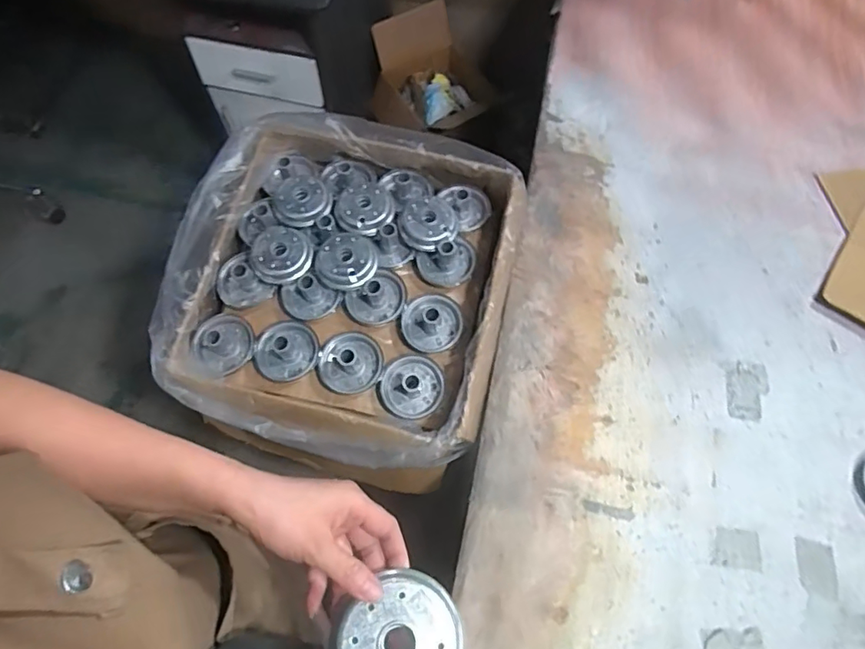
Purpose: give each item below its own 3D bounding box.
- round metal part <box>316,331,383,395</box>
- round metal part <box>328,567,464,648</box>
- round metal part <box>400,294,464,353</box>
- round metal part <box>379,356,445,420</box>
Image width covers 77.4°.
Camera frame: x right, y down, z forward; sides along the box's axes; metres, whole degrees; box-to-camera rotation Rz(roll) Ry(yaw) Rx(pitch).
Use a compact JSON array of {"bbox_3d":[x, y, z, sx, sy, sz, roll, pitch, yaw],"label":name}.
[{"bbox_3d":[-0.118,0.052,0.771,0.092,0.049,0.086,0,65,-1],"label":"round metal part"},{"bbox_3d":[-0.023,0.219,0.366,0.088,0.019,0.081,1,66,-3],"label":"round metal part"},{"bbox_3d":[0.000,-0.008,0.791,0.089,0.042,0.083,0,65,-1],"label":"round metal part"},{"bbox_3d":[-0.029,0.088,0.761,0.089,0.045,0.086,0,81,0],"label":"round metal part"}]

